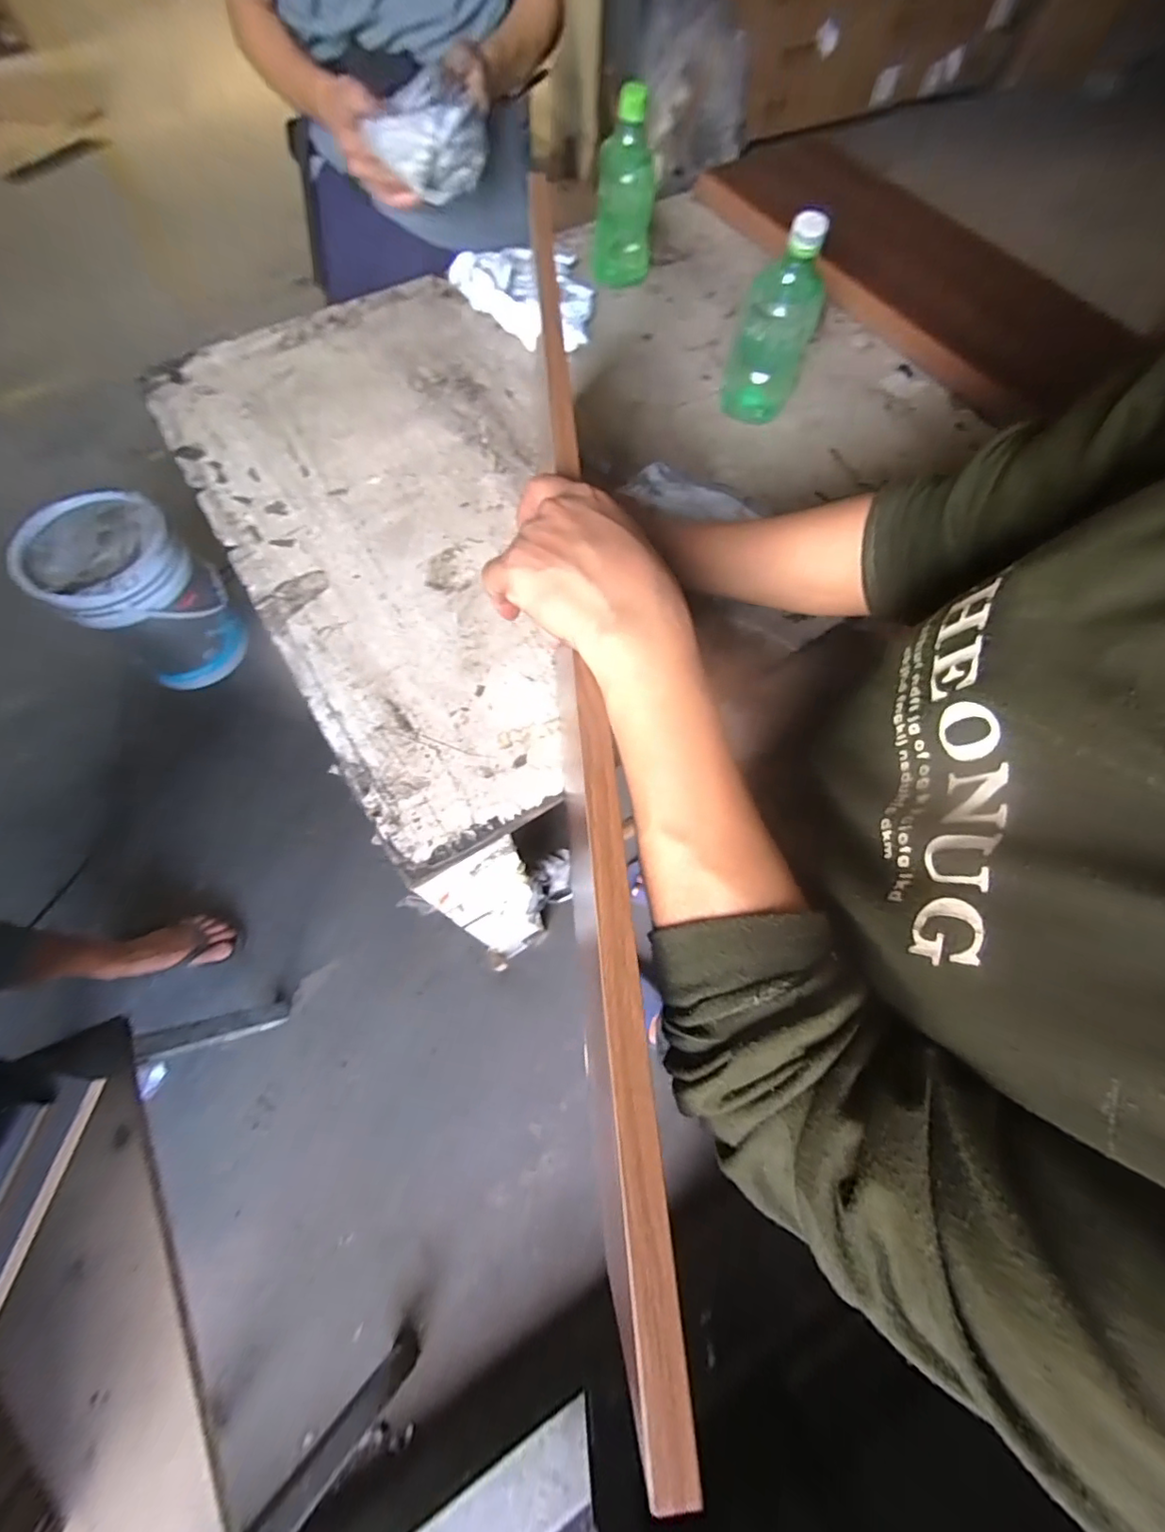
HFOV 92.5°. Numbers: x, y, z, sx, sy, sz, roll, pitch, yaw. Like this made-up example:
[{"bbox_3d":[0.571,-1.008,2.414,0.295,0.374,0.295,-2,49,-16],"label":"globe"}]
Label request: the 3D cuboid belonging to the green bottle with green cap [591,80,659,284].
[{"bbox_3d":[0.058,-0.762,0.741,0.080,0.189,0.061,3,66,0],"label":"green bottle with green cap"}]

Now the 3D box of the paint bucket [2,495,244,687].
[{"bbox_3d":[-1.028,-0.403,1.320,0.315,0.358,0.287,1,69,-1],"label":"paint bucket"}]

